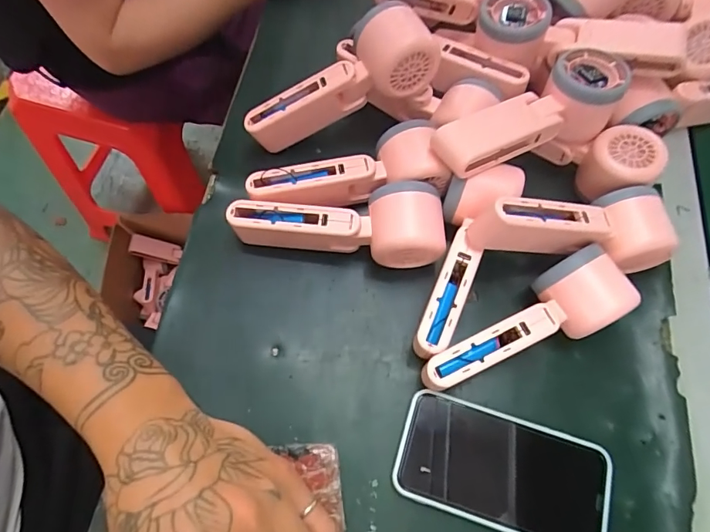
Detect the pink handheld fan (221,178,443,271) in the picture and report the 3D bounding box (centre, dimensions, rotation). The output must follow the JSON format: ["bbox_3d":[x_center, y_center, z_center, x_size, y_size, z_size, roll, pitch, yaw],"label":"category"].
[{"bbox_3d":[-0.014,-0.032,0.360,0.164,0.058,0.052,2,68,-2],"label":"pink handheld fan"}]

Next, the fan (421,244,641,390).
[{"bbox_3d":[0.123,0.050,0.331,0.155,0.060,0.053,-29,72,-14],"label":"fan"}]

